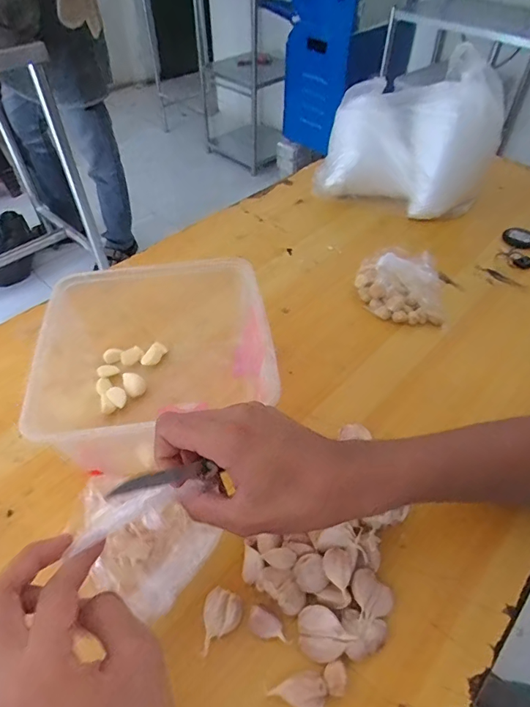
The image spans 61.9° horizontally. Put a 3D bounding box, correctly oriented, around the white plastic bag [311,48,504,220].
[{"bbox_3d":[0.216,-0.327,0.668,0.246,0.211,0.147,15,51,12],"label":"white plastic bag"}]

